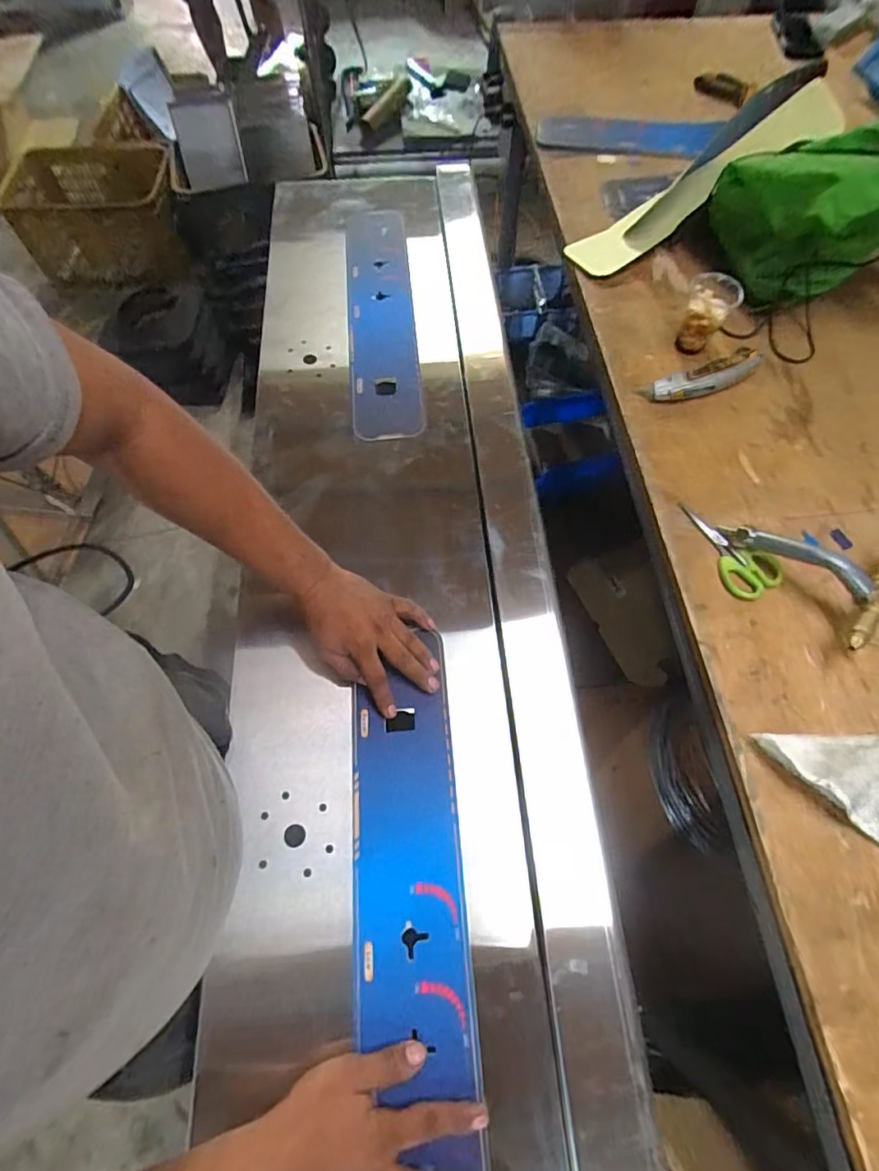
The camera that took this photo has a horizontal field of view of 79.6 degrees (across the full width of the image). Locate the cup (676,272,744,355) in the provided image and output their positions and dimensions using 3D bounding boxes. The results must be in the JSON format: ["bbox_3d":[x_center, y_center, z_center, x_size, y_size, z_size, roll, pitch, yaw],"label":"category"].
[{"bbox_3d":[0.347,-0.354,0.683,0.062,0.072,0.056,21,67,9],"label":"cup"}]

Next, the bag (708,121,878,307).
[{"bbox_3d":[0.518,-0.455,0.654,0.333,0.161,0.111,9,62,37],"label":"bag"}]

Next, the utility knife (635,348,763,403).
[{"bbox_3d":[0.340,-0.266,0.672,0.164,0.015,0.046,-21,67,-9],"label":"utility knife"}]

